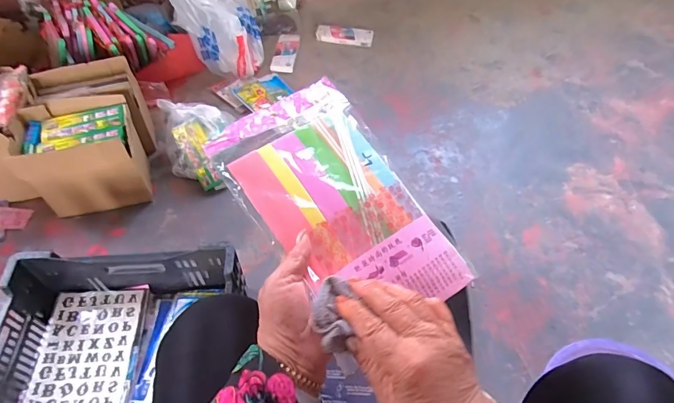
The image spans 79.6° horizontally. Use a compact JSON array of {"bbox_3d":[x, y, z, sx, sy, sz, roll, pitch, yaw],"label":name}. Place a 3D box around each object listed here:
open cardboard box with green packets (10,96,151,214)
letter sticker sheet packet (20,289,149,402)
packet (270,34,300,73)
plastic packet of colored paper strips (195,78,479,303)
[{"bbox_3d":[-0.597,-0.105,0.986,0.222,0.219,0.179,-11,53,-14],"label":"open cardboard box with green packets"},{"bbox_3d":[-0.461,0.325,0.720,0.173,0.017,0.348,-3,55,-2],"label":"letter sticker sheet packet"},{"bbox_3d":[-0.181,-0.545,1.455,0.080,0.019,0.226,6,51,1],"label":"packet"},{"bbox_3d":[-0.006,-0.006,0.407,0.161,0.016,0.268,-26,69,-18],"label":"plastic packet of colored paper strips"}]

